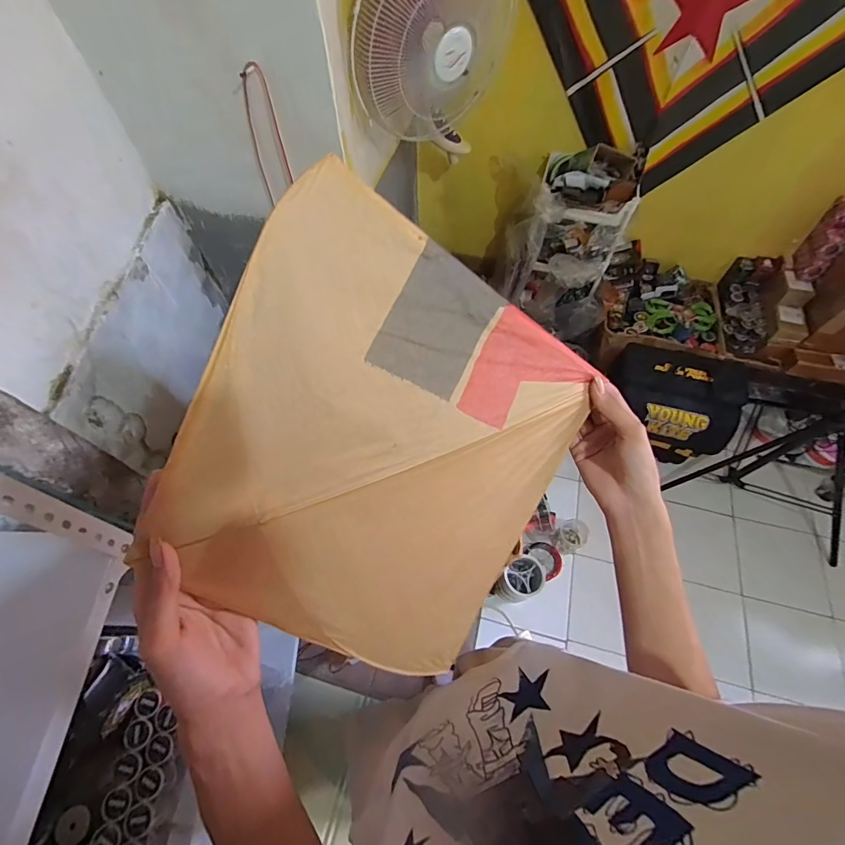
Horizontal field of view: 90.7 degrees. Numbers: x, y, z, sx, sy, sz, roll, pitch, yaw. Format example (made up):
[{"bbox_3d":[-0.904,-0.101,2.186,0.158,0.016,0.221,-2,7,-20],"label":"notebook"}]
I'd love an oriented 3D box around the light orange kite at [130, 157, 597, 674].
[{"bbox_3d":[-0.020,0.032,0.337,0.315,0.319,0.017,-60,30,-2],"label":"light orange kite"}]

